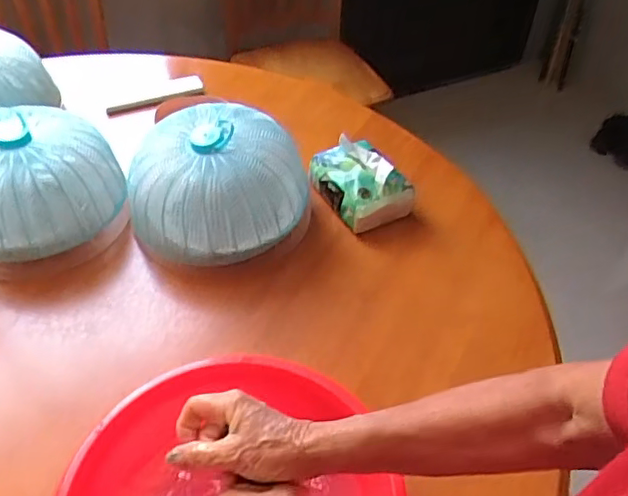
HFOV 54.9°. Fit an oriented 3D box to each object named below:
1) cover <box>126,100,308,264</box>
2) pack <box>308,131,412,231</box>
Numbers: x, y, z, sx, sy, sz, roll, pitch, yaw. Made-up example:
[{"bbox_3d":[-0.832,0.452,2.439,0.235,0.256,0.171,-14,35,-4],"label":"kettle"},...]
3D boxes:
[{"bbox_3d":[-0.127,-0.090,0.806,0.229,0.133,0.208,-11,47,-13],"label":"cover"},{"bbox_3d":[0.067,-0.097,0.865,0.099,0.072,0.132,-22,50,-22],"label":"pack"}]

